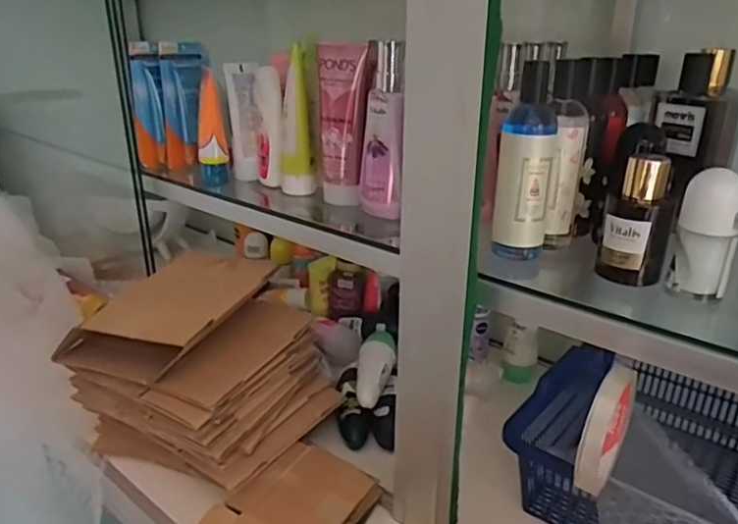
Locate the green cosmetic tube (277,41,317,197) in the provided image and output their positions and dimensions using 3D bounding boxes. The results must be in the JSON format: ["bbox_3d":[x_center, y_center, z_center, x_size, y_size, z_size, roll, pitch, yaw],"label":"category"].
[{"bbox_3d":[-0.081,-0.147,0.629,0.028,0.147,0.038,-11,26,-23],"label":"green cosmetic tube"}]

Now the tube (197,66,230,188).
[{"bbox_3d":[-0.179,-0.148,0.663,0.033,0.123,0.031,-4,24,-10],"label":"tube"}]

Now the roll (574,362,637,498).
[{"bbox_3d":[0.163,0.110,0.399,0.013,0.085,0.090,17,28,33],"label":"roll"}]

